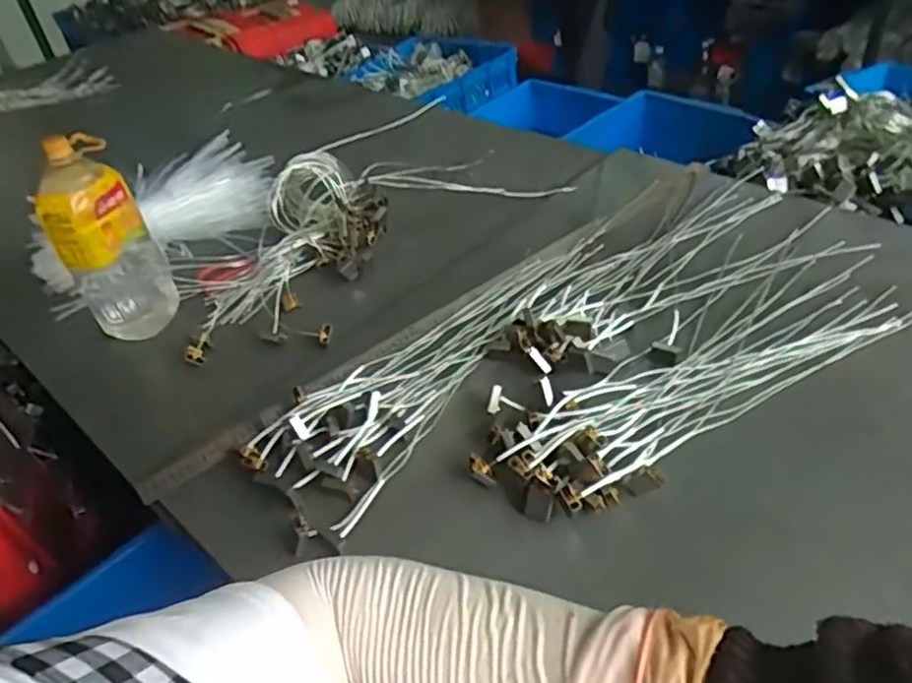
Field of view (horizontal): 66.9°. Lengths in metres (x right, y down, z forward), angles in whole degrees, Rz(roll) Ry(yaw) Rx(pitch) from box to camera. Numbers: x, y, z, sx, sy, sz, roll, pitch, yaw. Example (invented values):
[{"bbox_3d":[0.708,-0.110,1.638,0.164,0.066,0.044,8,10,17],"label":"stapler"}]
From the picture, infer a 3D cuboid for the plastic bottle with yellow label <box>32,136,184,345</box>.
[{"bbox_3d":[-0.463,-0.120,0.919,0.119,0.281,0.094,-27,44,-19],"label":"plastic bottle with yellow label"}]

